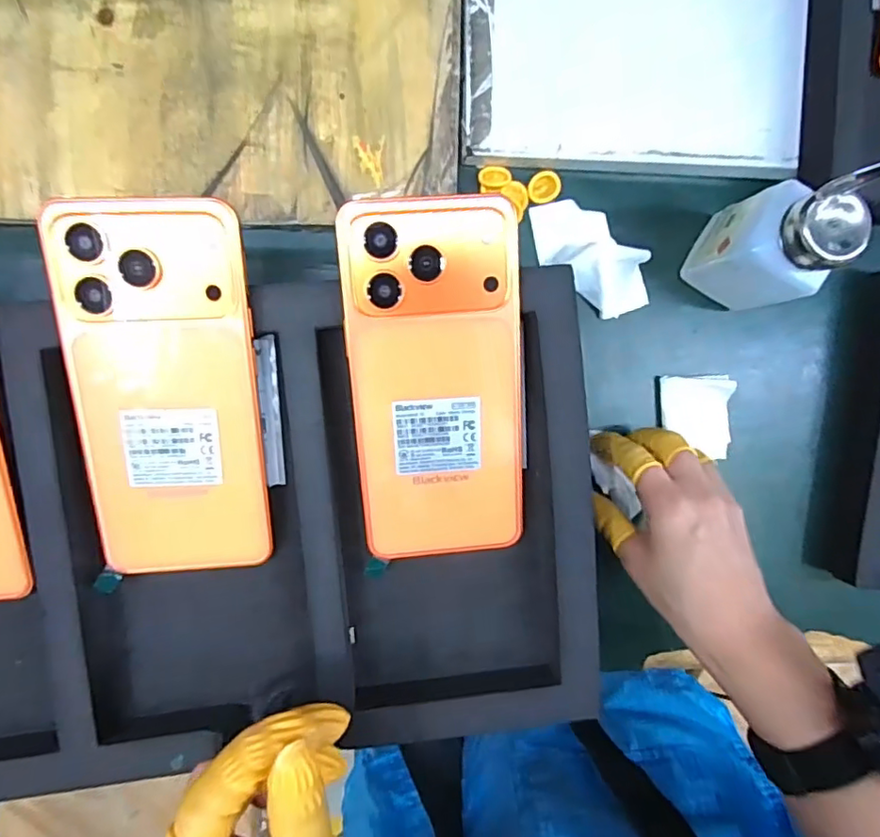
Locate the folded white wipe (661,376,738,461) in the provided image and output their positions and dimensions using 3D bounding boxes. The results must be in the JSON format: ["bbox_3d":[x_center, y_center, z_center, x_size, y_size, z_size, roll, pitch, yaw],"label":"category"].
[{"bbox_3d":[0.181,0.000,0.400,0.049,0.012,0.060,-5,93,-5],"label":"folded white wipe"}]

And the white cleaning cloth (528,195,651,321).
[{"bbox_3d":[0.103,-0.109,0.378,0.096,0.021,0.046,40,88,-6],"label":"white cleaning cloth"}]

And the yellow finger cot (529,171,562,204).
[{"bbox_3d":[0.070,-0.154,0.378,0.021,0.004,0.020,0,92,-5],"label":"yellow finger cot"}]

